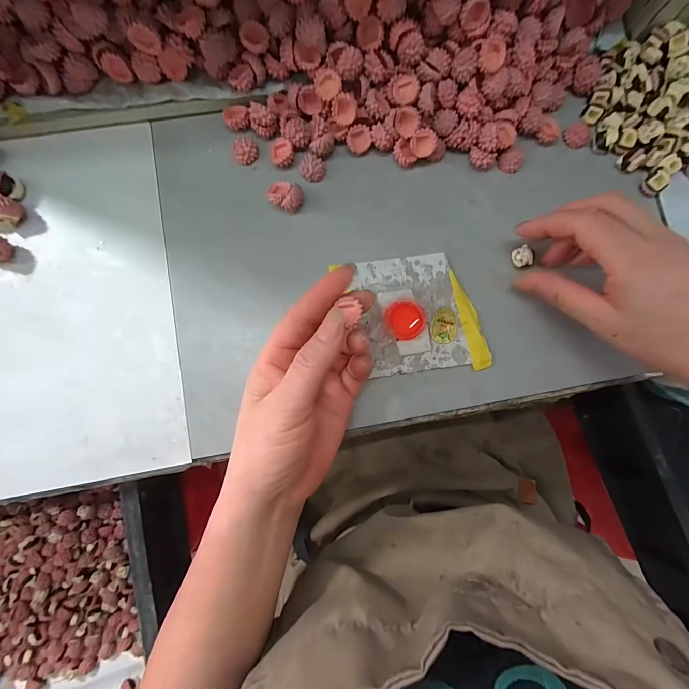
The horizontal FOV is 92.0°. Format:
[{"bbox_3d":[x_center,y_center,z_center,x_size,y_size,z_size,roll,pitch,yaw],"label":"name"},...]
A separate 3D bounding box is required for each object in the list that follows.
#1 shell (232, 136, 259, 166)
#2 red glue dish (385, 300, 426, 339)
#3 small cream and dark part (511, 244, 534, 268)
[{"bbox_3d":[-0.078,-0.152,0.261,0.020,0.011,0.016,-30,86,-6],"label":"shell"},{"bbox_3d":[0.046,-0.019,0.252,0.030,0.005,0.029,0,83,-3],"label":"red glue dish"},{"bbox_3d":[0.139,-0.068,0.258,0.013,0.012,0.015,-30,86,-6],"label":"small cream and dark part"}]

